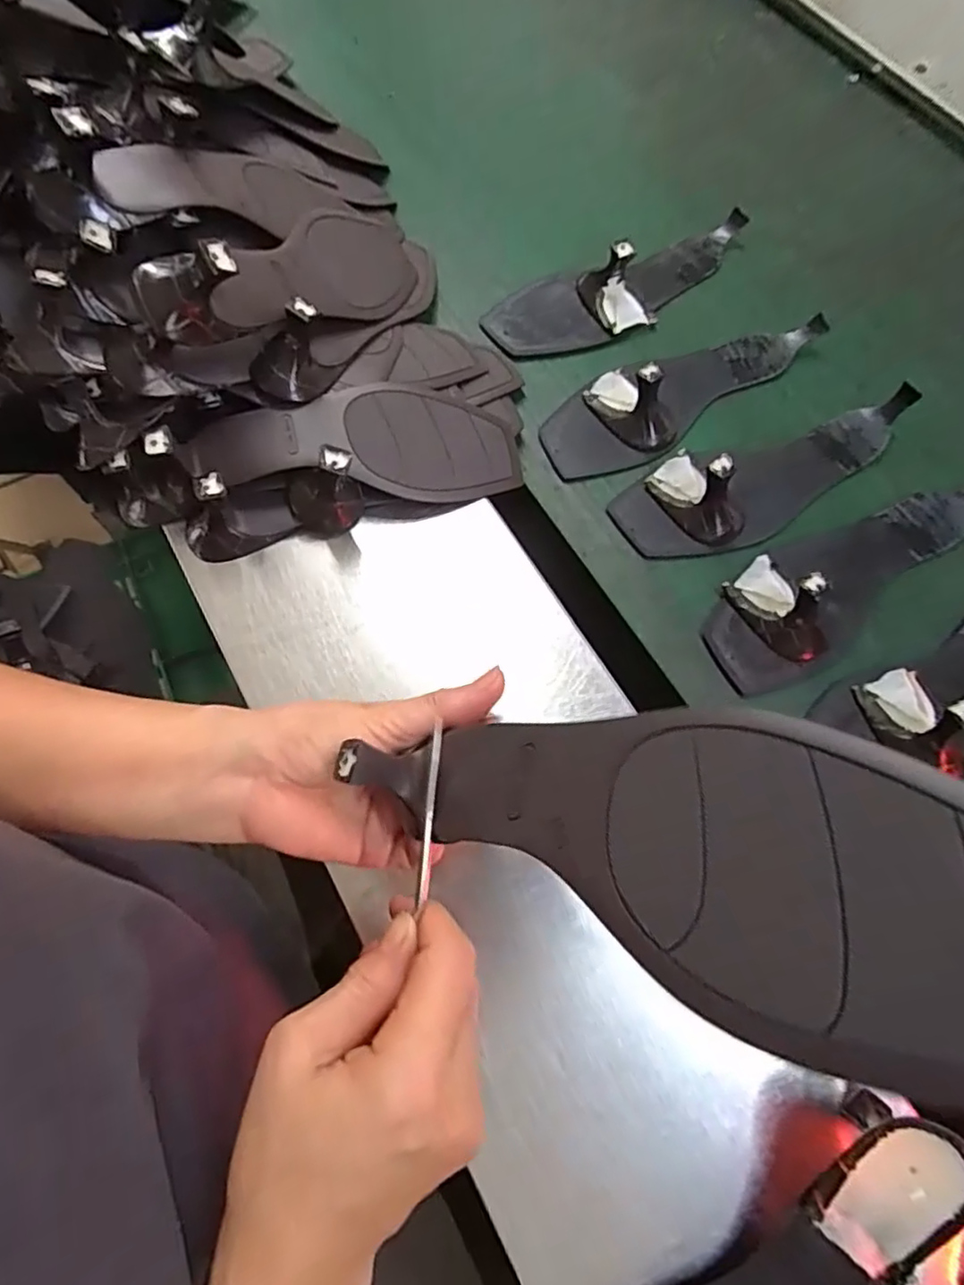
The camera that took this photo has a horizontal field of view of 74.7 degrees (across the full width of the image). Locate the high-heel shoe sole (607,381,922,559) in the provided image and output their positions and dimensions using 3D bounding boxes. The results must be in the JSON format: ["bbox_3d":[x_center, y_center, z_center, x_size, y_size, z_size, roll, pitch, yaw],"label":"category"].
[{"bbox_3d":[0.199,-0.129,0.434,0.243,0.047,0.084,-30,72,-9],"label":"high-heel shoe sole"}]

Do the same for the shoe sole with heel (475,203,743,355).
[{"bbox_3d":[0.116,-0.292,0.497,0.239,0.045,0.080,-19,70,-6],"label":"shoe sole with heel"}]

